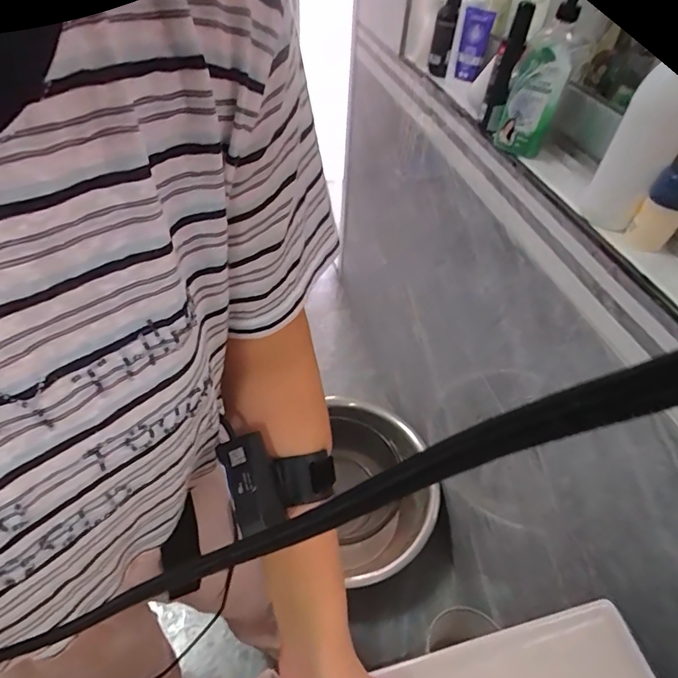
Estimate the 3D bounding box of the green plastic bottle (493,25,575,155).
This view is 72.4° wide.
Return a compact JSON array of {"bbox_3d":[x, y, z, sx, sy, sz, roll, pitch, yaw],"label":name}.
[{"bbox_3d":[0.302,-0.378,0.725,0.079,0.176,0.060,18,48,13],"label":"green plastic bottle"}]

